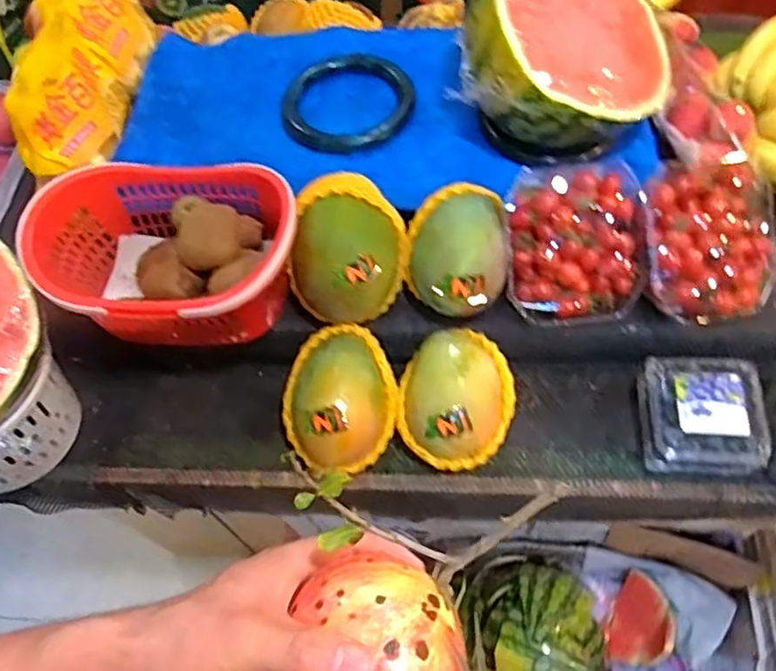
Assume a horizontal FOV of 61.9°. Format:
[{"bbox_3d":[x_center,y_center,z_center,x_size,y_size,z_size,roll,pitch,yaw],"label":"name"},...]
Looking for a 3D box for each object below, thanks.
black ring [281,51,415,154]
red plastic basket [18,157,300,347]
[{"bbox_3d":[-0.048,-0.274,0.752,0.148,0.031,0.143,-2,59,3],"label":"black ring"},{"bbox_3d":[-0.219,-0.086,0.684,0.264,0.122,0.199,1,60,5],"label":"red plastic basket"}]

